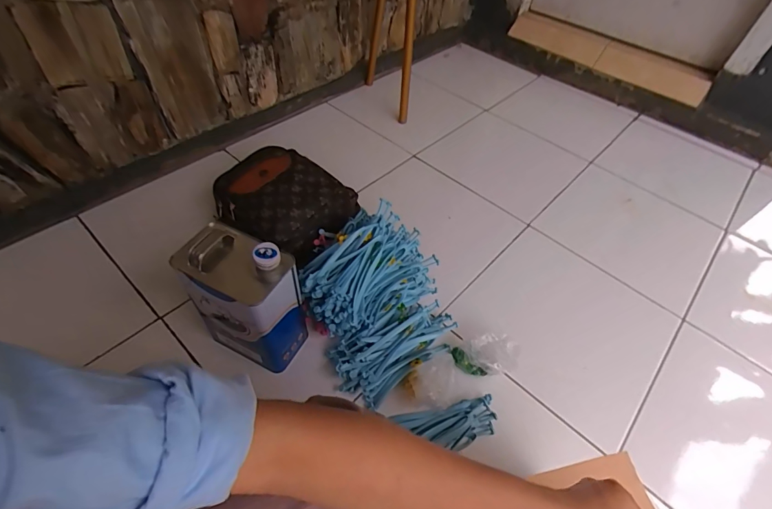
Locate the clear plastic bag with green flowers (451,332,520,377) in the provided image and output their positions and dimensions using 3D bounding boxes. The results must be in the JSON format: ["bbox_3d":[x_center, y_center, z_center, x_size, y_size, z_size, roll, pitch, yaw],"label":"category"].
[{"bbox_3d":[0.197,0.197,0.750,0.120,0.067,0.069,-8,52,-12],"label":"clear plastic bag with green flowers"}]

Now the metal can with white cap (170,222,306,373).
[{"bbox_3d":[-0.238,0.071,0.663,0.164,0.242,0.109,22,52,13],"label":"metal can with white cap"}]

